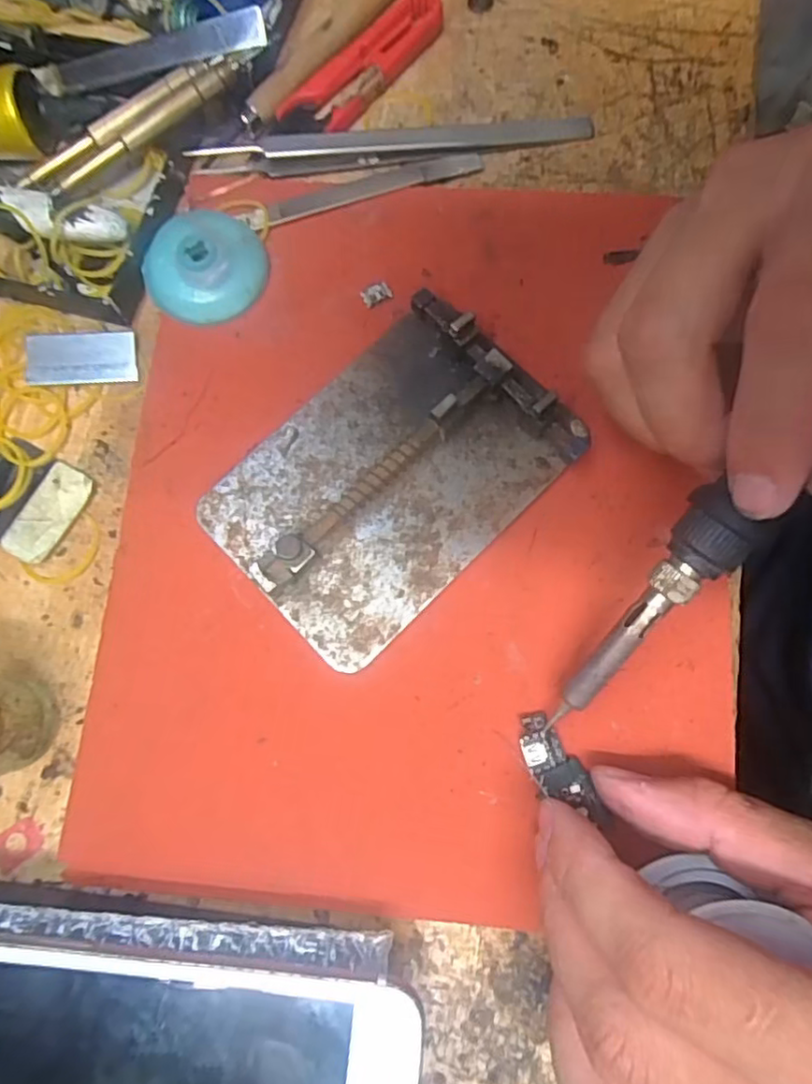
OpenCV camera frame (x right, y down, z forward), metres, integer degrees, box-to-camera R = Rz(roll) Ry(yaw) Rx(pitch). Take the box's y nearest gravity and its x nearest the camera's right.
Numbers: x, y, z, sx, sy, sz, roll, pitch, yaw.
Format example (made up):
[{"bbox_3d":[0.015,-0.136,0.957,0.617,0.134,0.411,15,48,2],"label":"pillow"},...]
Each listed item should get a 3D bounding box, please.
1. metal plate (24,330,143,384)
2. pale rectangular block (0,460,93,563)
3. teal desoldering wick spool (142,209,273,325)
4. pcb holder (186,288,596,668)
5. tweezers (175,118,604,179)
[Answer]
[{"bbox_3d":[-0.118,-0.068,0.224,0.037,0.004,0.019,-4,90,-8],"label":"metal plate"},{"bbox_3d":[-0.126,-0.011,0.213,0.019,0.004,0.035,27,79,6],"label":"pale rectangular block"},{"bbox_3d":[-0.073,-0.100,0.223,0.044,0.014,0.037,-37,80,-7],"label":"teal desoldering wick spool"},{"bbox_3d":[-0.005,-0.023,0.203,0.112,0.016,0.079,-43,81,-8],"label":"pcb holder"},{"bbox_3d":[-0.005,-0.156,0.236,0.155,0.010,0.014,-5,78,-1],"label":"tweezers"}]

